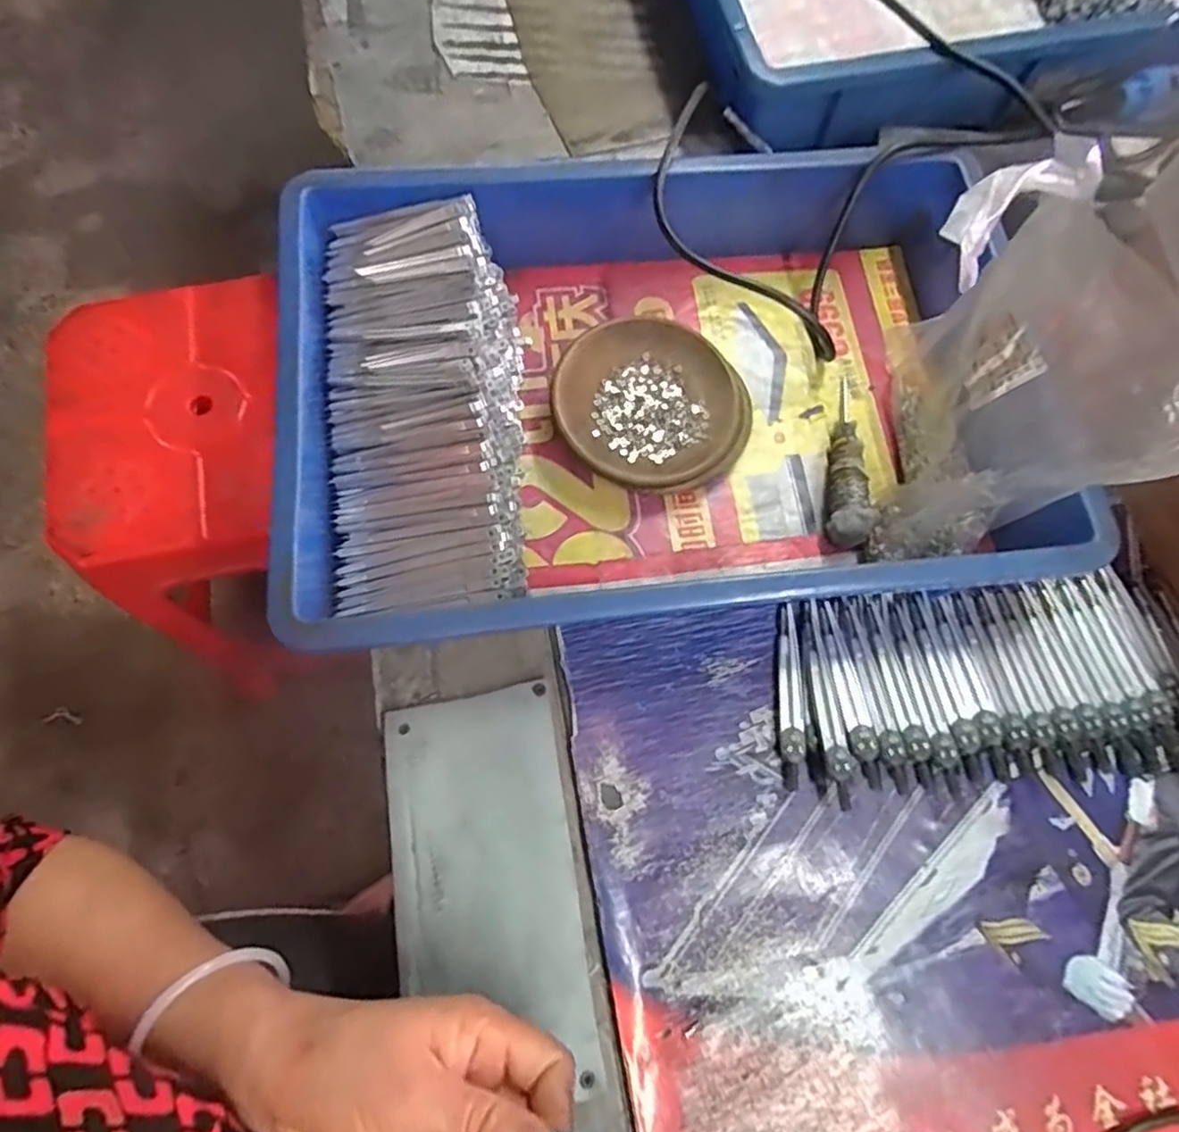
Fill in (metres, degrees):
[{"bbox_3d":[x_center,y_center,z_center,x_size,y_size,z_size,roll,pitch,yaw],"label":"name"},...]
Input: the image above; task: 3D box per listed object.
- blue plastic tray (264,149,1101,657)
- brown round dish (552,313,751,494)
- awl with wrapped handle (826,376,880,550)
[{"bbox_3d":[0.044,-0.107,0.408,0.427,0.077,0.289,-6,74,-3],"label":"blue plastic tray"},{"bbox_3d":[0.040,-0.098,0.425,0.121,0.032,0.114,0,73,-1],"label":"brown round dish"},{"bbox_3d":[0.164,-0.069,0.430,0.027,0.026,0.120,3,73,-1],"label":"awl with wrapped handle"}]

